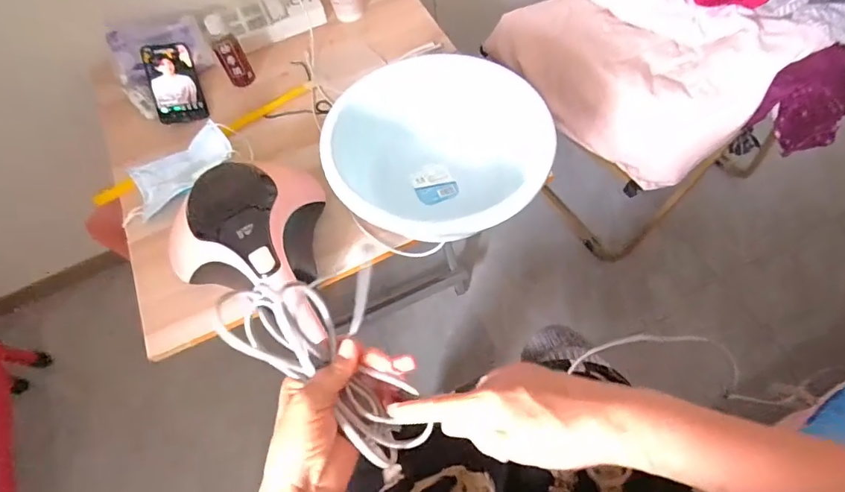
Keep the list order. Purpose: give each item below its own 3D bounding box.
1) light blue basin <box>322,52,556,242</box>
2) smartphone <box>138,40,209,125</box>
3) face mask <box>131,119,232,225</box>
[{"bbox_3d":[0.021,-0.115,0.637,0.284,0.107,0.255,-11,63,-2],"label":"light blue basin"},{"bbox_3d":[-0.421,-0.280,0.808,0.077,0.006,0.161,-17,75,-20],"label":"smartphone"},{"bbox_3d":[-0.340,-0.106,0.680,0.158,0.049,0.080,-32,64,8],"label":"face mask"}]

